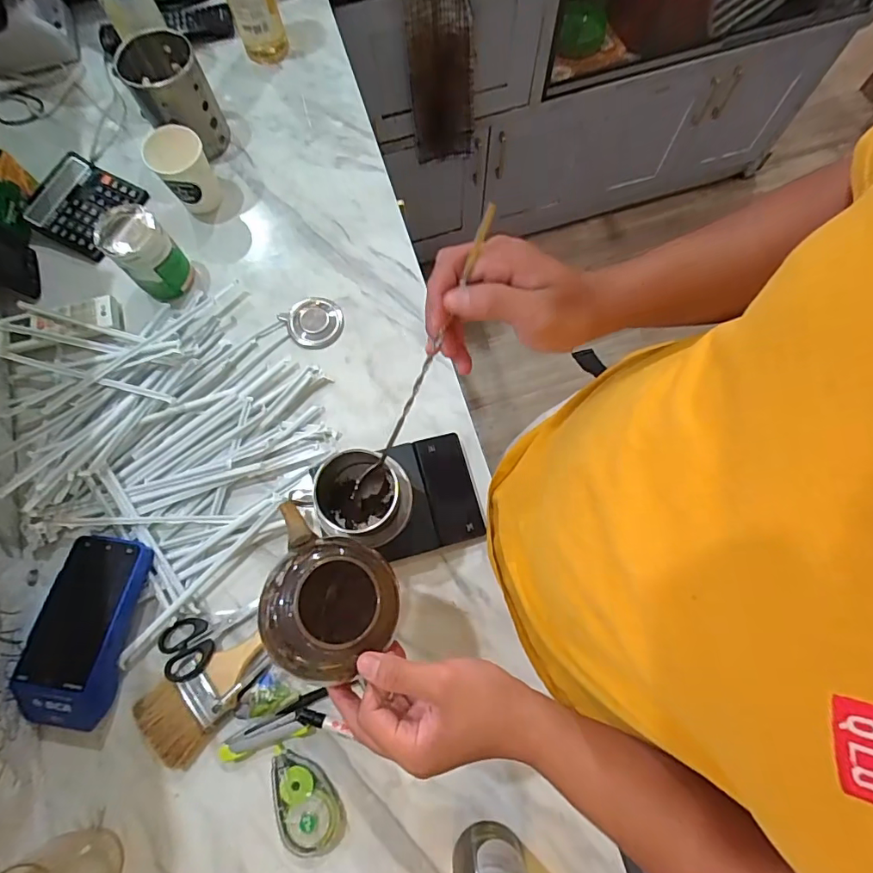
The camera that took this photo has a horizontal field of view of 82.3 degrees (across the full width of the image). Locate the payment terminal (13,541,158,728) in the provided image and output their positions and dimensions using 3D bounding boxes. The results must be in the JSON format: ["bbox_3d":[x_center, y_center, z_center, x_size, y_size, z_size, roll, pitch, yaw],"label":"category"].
[{"bbox_3d":[-0.379,0.207,0.536,0.083,0.050,0.193,3,74,3],"label":"payment terminal"}]

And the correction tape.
[{"bbox_3d":[-0.141,0.378,0.520,0.062,0.020,0.105,-33,75,-8],"label":"correction tape"}]

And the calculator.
[{"bbox_3d":[-0.517,-0.336,0.725,0.136,0.035,0.126,26,76,9],"label":"calculator"}]

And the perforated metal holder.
[{"bbox_3d":[-0.373,-0.476,0.710,0.095,0.132,0.094,0,74,1],"label":"perforated metal holder"}]

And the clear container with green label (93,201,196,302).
[{"bbox_3d":[-0.377,-0.235,0.657,0.070,0.111,0.073,0,74,1],"label":"clear container with green label"}]

